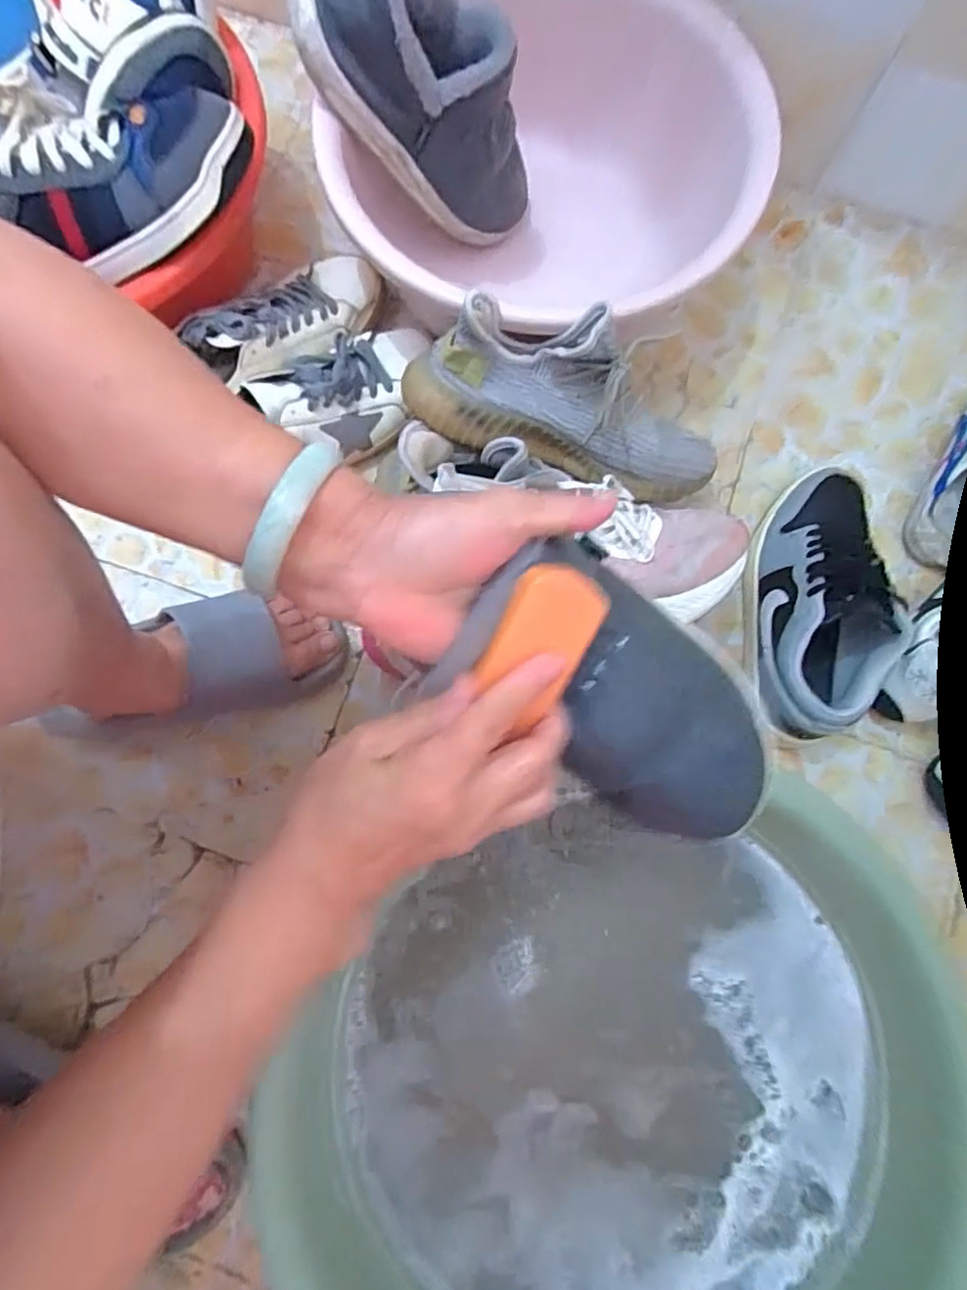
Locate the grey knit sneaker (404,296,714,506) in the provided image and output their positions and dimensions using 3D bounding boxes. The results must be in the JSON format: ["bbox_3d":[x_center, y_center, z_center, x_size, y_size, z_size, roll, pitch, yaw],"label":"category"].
[{"bbox_3d":[0.083,-0.207,0.522,0.285,0.102,0.095,18,79,-13],"label":"grey knit sneaker"}]

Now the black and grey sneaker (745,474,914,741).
[{"bbox_3d":[0.303,-0.044,0.557,0.105,0.094,0.262,11,66,3],"label":"black and grey sneaker"}]

